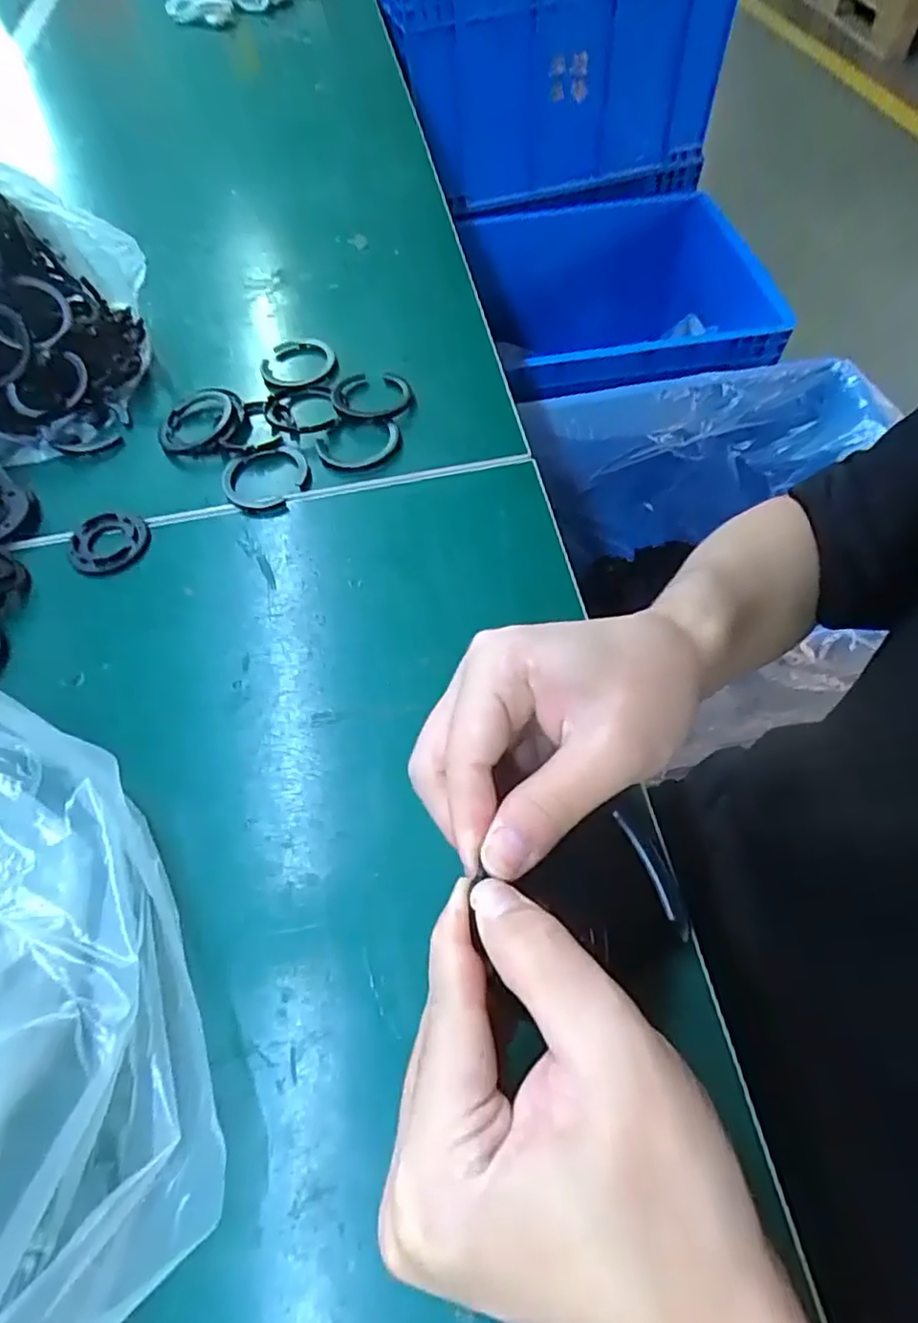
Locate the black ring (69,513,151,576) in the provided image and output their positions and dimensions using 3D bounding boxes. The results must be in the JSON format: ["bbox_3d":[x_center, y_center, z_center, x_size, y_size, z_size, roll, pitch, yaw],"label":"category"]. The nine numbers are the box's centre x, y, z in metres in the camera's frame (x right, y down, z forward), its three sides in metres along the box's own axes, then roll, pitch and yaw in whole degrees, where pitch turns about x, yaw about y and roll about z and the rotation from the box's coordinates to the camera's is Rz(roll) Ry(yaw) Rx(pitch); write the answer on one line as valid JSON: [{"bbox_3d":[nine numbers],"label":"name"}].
[{"bbox_3d":[-0.194,-0.066,0.350,0.041,0.009,0.038,-1,60,1],"label":"black ring"}]

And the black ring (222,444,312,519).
[{"bbox_3d":[-0.113,-0.108,0.369,0.050,0.007,0.050,-1,60,1],"label":"black ring"}]

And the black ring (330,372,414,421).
[{"bbox_3d":[-0.054,-0.168,0.397,0.048,0.009,0.048,-1,60,1],"label":"black ring"}]

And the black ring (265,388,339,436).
[{"bbox_3d":[-0.099,-0.156,0.394,0.042,0.010,0.049,-17,53,-8],"label":"black ring"}]

